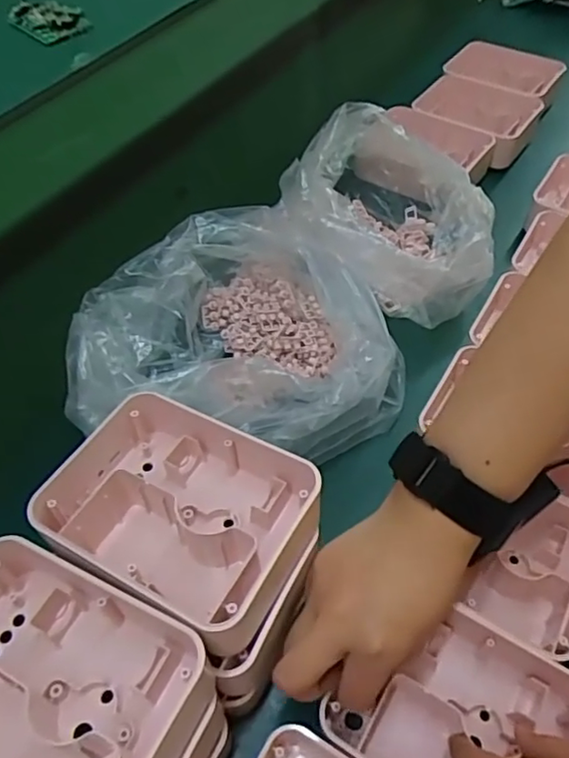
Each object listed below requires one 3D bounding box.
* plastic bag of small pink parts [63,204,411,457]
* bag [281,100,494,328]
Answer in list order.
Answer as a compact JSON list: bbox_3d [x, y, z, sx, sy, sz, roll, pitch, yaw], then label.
[{"bbox_3d":[-0.030,-0.036,0.477,0.240,0.088,0.225,-2,53,0],"label":"plastic bag of small pink parts"},{"bbox_3d":[0.103,-0.157,0.552,0.180,0.090,0.193,14,55,12],"label":"bag"}]

